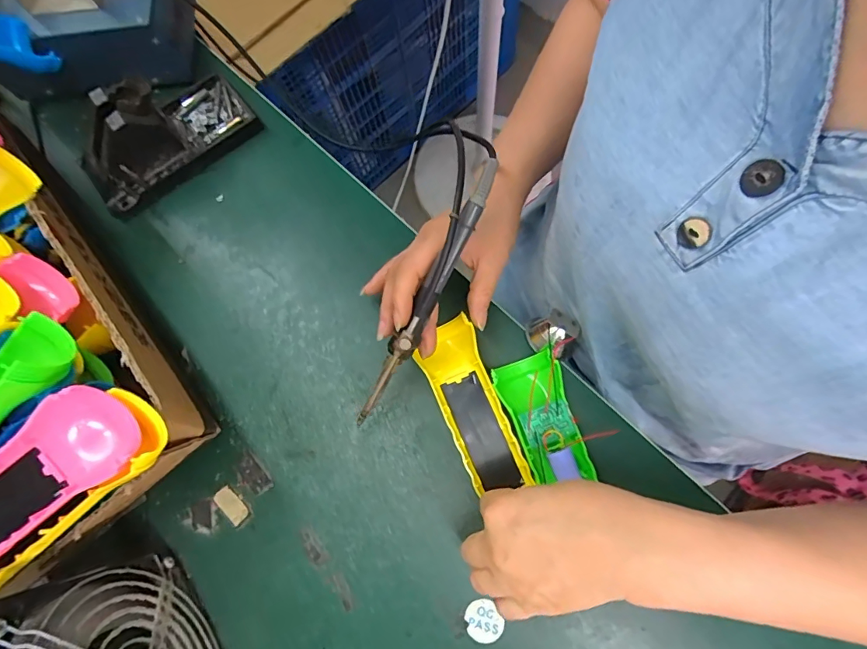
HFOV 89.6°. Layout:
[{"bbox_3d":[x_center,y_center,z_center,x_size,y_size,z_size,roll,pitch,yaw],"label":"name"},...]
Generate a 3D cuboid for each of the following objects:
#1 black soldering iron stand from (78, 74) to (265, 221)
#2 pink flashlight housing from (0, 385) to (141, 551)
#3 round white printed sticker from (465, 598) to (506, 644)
[{"bbox_3d":[-0.248,-0.179,0.390,0.154,0.070,0.078,-36,76,-7],"label":"black soldering iron stand"},{"bbox_3d":[-0.231,0.100,0.229,0.158,0.028,0.049,-39,76,-7],"label":"pink flashlight housing"},{"bbox_3d":[0.035,0.212,0.310,0.023,0.004,0.027,-41,71,-12],"label":"round white printed sticker"}]

